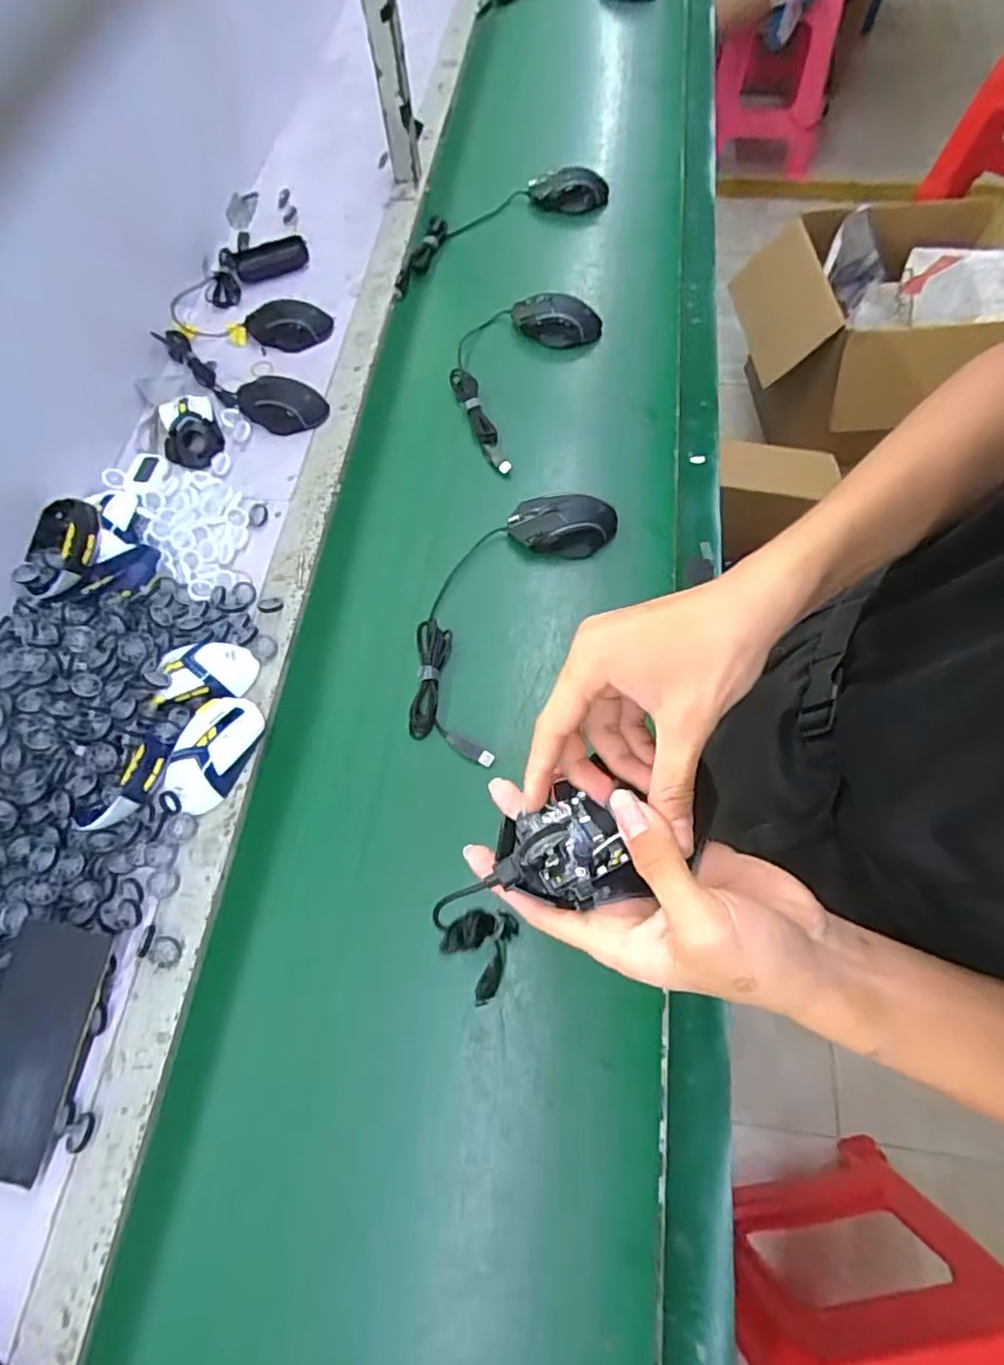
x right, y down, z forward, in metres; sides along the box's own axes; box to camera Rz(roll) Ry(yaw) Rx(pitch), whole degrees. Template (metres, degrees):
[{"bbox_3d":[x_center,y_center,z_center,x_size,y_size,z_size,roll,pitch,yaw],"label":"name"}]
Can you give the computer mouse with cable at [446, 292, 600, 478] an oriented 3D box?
[{"bbox_3d":[-0.005,-0.412,0.829,0.174,0.033,0.283,26,69,13],"label":"computer mouse with cable"}]

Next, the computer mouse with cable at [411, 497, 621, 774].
[{"bbox_3d":[-0.004,-0.085,0.678,0.144,0.035,0.324,25,69,12],"label":"computer mouse with cable"}]

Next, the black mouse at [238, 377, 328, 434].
[{"bbox_3d":[-0.286,-0.352,0.809,0.117,0.034,0.057,8,66,5],"label":"black mouse"}]

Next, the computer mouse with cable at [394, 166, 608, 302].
[{"bbox_3d":[-0.016,-0.705,0.971,0.380,0.032,0.122,-29,68,-11],"label":"computer mouse with cable"}]

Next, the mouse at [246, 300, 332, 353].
[{"bbox_3d":[-0.299,-0.494,0.879,0.118,0.033,0.069,14,67,8],"label":"mouse"}]

